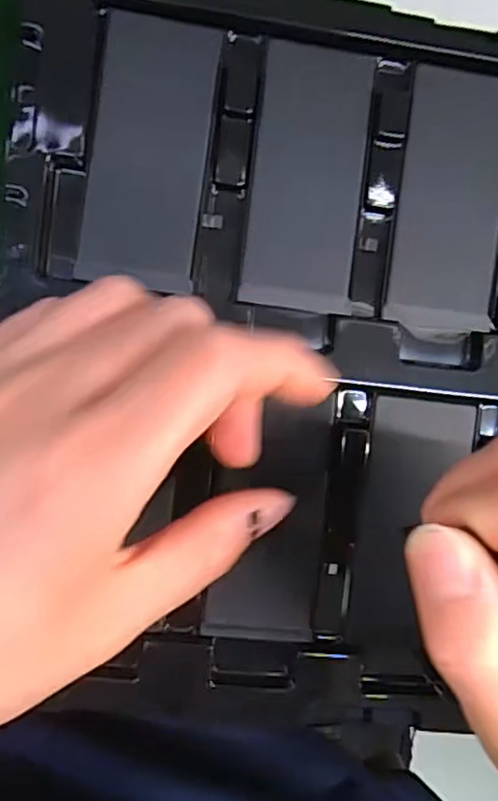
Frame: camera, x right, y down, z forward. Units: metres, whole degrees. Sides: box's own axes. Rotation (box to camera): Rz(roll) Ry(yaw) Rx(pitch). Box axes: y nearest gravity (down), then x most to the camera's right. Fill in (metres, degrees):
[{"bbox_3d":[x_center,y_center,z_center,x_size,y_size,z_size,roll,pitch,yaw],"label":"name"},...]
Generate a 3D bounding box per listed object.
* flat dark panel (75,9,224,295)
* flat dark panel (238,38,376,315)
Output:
[{"bbox_3d":[-0.037,-0.091,0.236,0.042,0.005,0.097,7,93,-8],"label":"flat dark panel"},{"bbox_3d":[0.023,-0.085,0.242,0.044,0.004,0.098,6,93,-8],"label":"flat dark panel"}]

